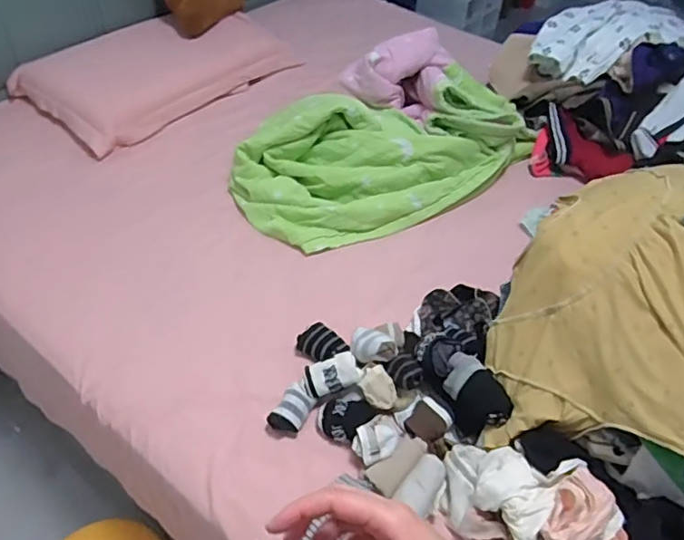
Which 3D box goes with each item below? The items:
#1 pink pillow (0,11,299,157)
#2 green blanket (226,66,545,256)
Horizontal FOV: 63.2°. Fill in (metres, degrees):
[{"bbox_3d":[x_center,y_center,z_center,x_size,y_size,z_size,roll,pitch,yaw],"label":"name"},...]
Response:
[{"bbox_3d":[-0.491,-0.584,1.597,0.390,0.108,0.731,36,53,27],"label":"pink pillow"},{"bbox_3d":[0.105,-0.312,1.352,0.730,0.203,0.416,-28,54,-28],"label":"green blanket"}]

